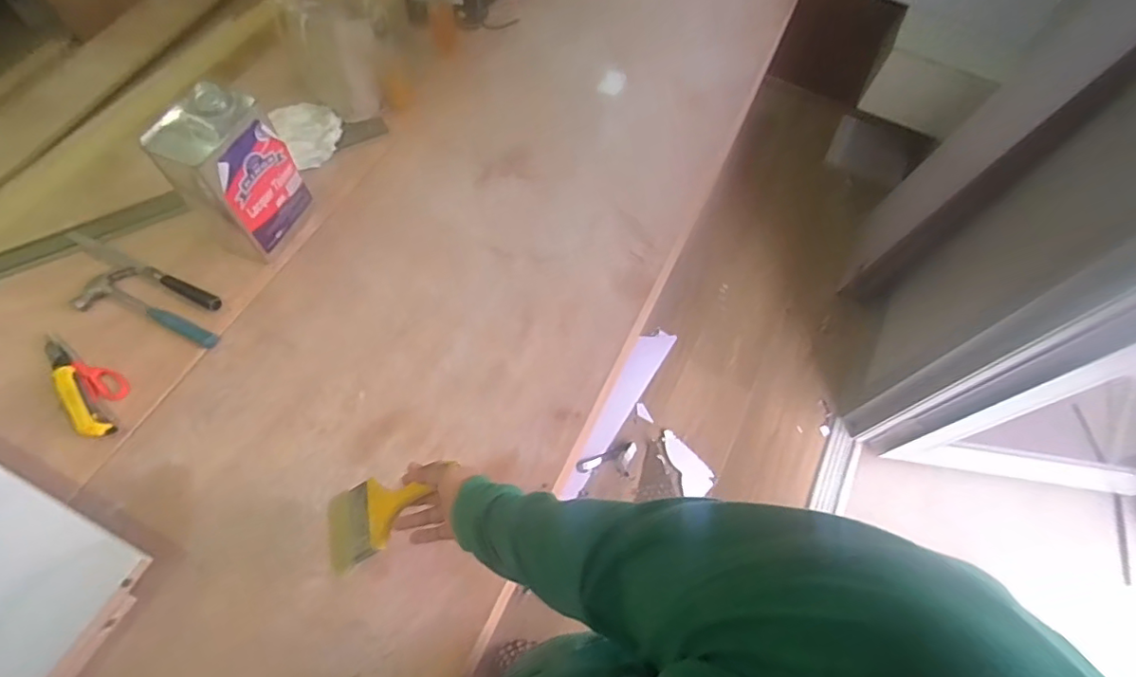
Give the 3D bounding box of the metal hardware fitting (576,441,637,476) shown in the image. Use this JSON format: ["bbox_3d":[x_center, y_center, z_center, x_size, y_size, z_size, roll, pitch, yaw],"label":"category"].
[{"bbox_3d":[0.107,0.317,1.376,0.154,0.029,0.077,-20,67,-14],"label":"metal hardware fitting"}]

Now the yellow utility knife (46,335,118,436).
[{"bbox_3d":[-0.741,0.075,0.811,0.038,0.016,0.193,-40,72,-21],"label":"yellow utility knife"}]

